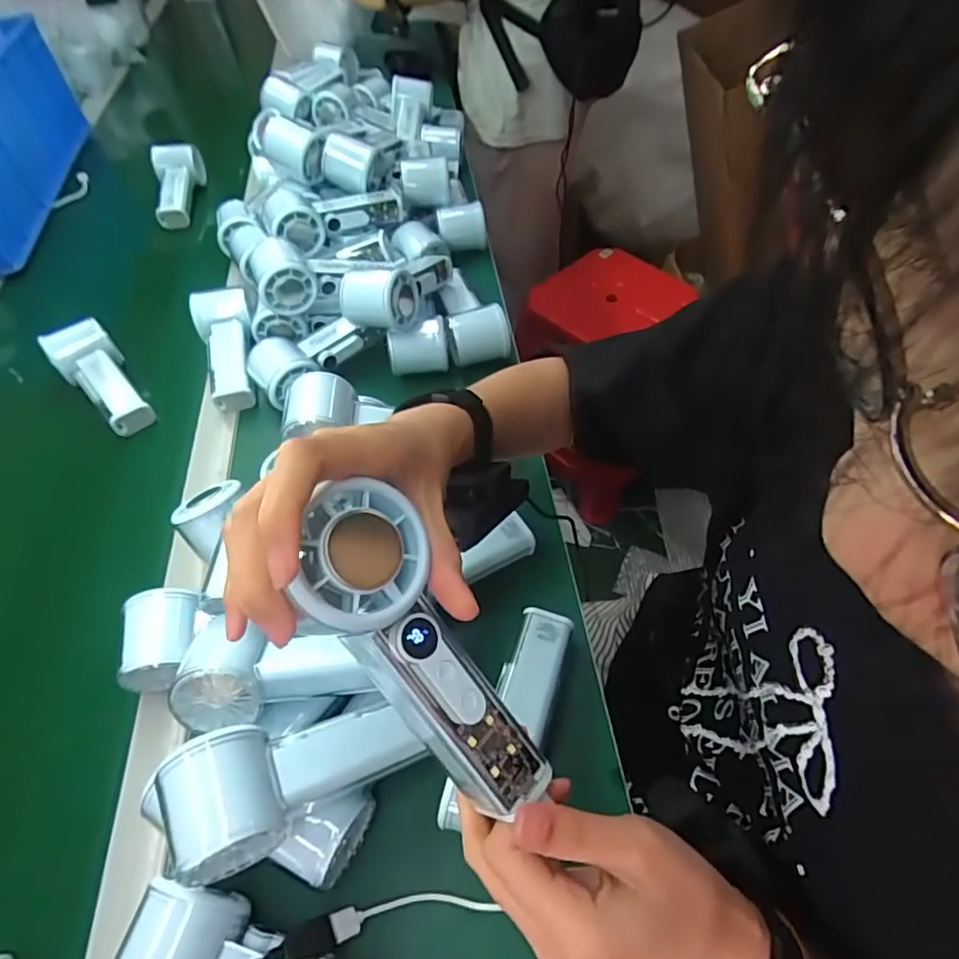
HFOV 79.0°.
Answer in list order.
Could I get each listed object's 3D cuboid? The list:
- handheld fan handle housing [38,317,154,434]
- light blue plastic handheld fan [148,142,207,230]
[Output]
[{"bbox_3d":[-0.389,-0.106,0.599,0.059,0.058,0.134,-37,60,-21],"label":"handheld fan handle housing"},{"bbox_3d":[-0.436,-0.426,0.848,0.070,0.060,0.148,-16,55,-8],"label":"light blue plastic handheld fan"}]

